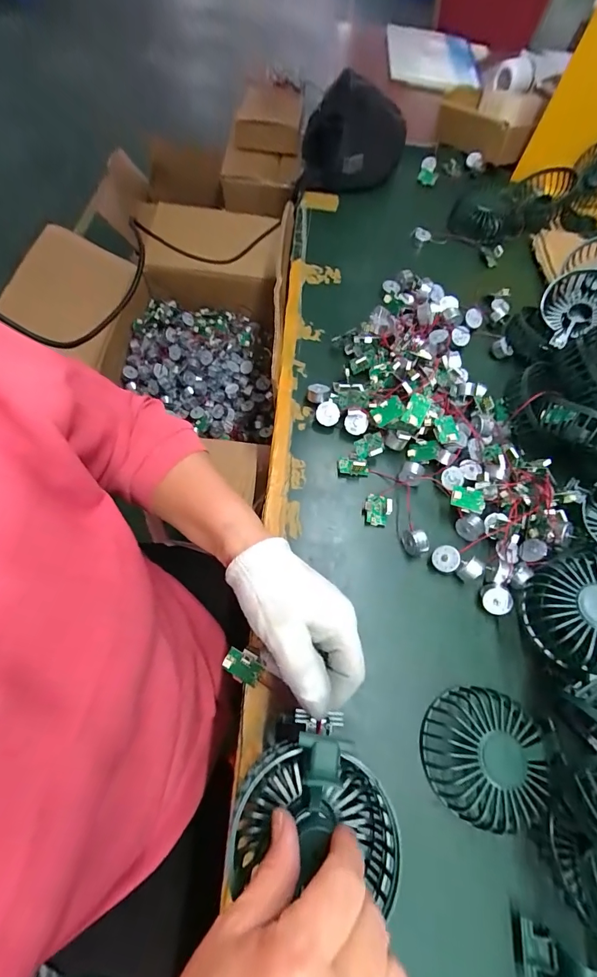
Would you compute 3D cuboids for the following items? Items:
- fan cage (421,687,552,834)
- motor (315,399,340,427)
[{"bbox_3d":[0.129,0.189,0.280,0.076,0.037,0.080,2,63,-5],"label":"fan cage"},{"bbox_3d":[0.031,-0.076,0.402,0.025,0.009,0.024,46,106,13],"label":"motor"}]

